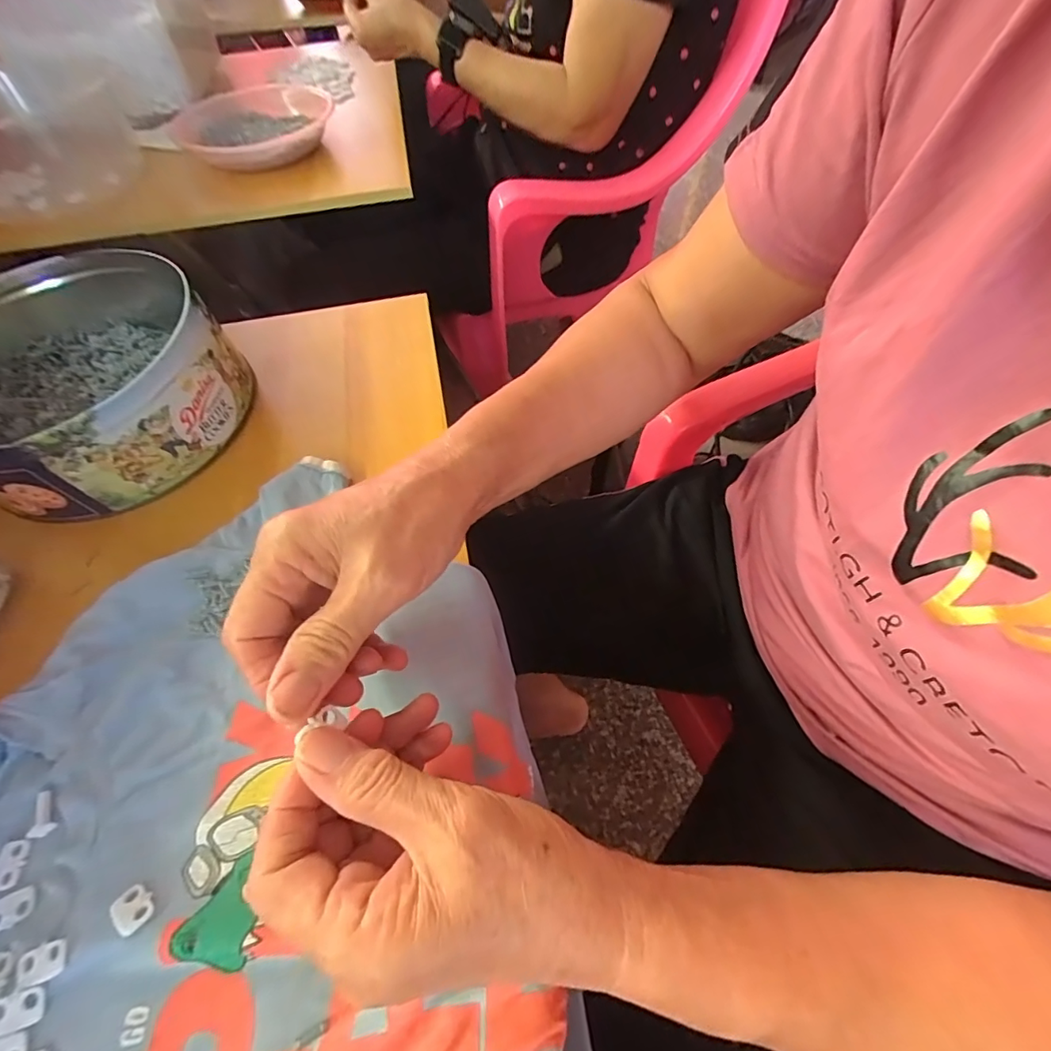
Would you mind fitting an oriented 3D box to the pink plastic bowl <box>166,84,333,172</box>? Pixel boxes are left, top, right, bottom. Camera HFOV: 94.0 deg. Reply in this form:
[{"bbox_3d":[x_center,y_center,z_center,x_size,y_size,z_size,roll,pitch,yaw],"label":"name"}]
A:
[{"bbox_3d":[-0.351,-0.528,0.645,0.189,0.037,0.227,-32,61,-17],"label":"pink plastic bowl"}]

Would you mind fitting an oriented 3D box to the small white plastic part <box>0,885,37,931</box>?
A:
[{"bbox_3d":[-0.220,0.163,0.208,0.020,0.004,0.013,-25,59,-13],"label":"small white plastic part"}]

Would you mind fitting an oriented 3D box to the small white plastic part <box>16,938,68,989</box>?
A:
[{"bbox_3d":[-0.195,0.176,0.196,0.019,0.004,0.013,-18,58,-9],"label":"small white plastic part"}]

